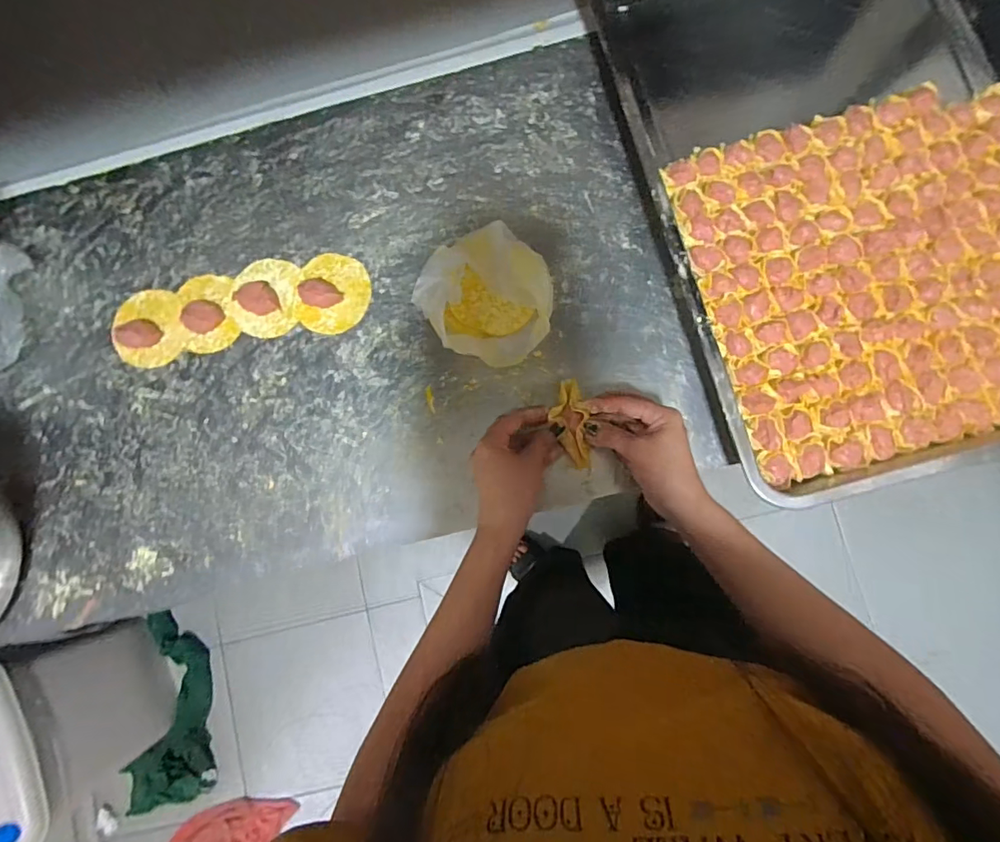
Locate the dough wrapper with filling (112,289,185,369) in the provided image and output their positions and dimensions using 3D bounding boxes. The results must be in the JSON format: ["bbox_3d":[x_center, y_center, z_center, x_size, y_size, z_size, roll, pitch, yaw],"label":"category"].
[{"bbox_3d":[-0.381,-0.100,0.545,0.082,0.018,0.081,-3,84,3],"label":"dough wrapper with filling"}]

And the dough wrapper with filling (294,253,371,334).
[{"bbox_3d":[-0.177,-0.137,0.527,0.077,0.023,0.084,-3,84,3],"label":"dough wrapper with filling"}]

